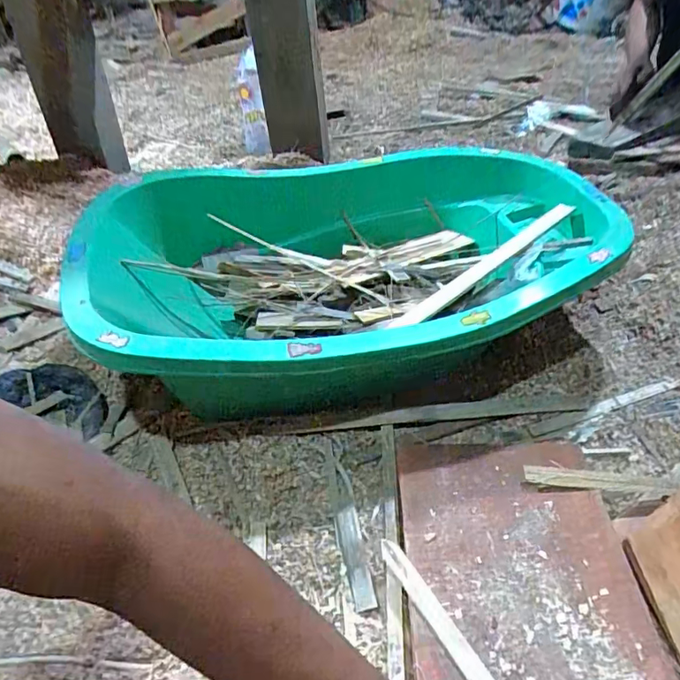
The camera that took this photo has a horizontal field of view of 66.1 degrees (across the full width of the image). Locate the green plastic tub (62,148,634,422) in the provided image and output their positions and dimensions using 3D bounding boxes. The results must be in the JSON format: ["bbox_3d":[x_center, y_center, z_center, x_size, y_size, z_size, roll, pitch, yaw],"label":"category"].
[{"bbox_3d":[0.015,-0.084,0.710,0.639,0.172,0.404,-13,43,-8],"label":"green plastic tub"}]

